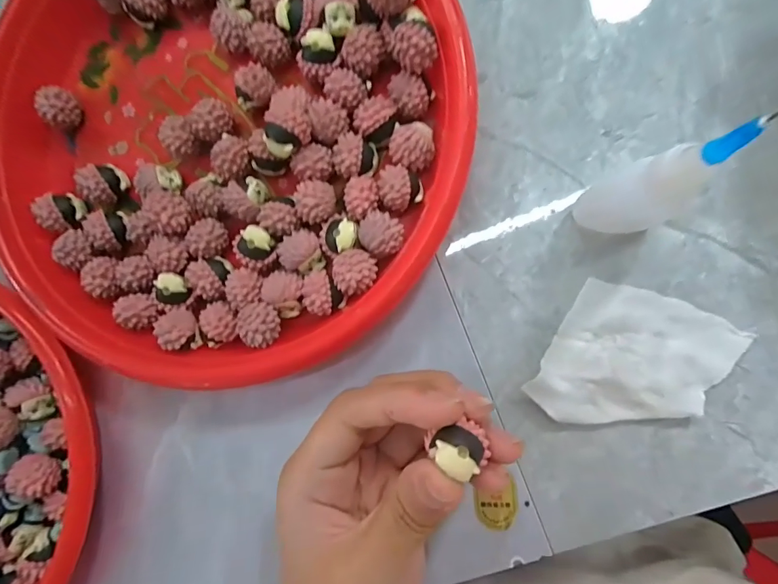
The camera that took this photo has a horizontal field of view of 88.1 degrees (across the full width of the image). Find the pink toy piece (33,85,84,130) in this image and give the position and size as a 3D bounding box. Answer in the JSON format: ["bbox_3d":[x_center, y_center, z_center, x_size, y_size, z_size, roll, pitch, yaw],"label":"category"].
[{"bbox_3d":[-0.169,-0.095,0.208,0.014,0.020,0.019,27,92,8],"label":"pink toy piece"}]

